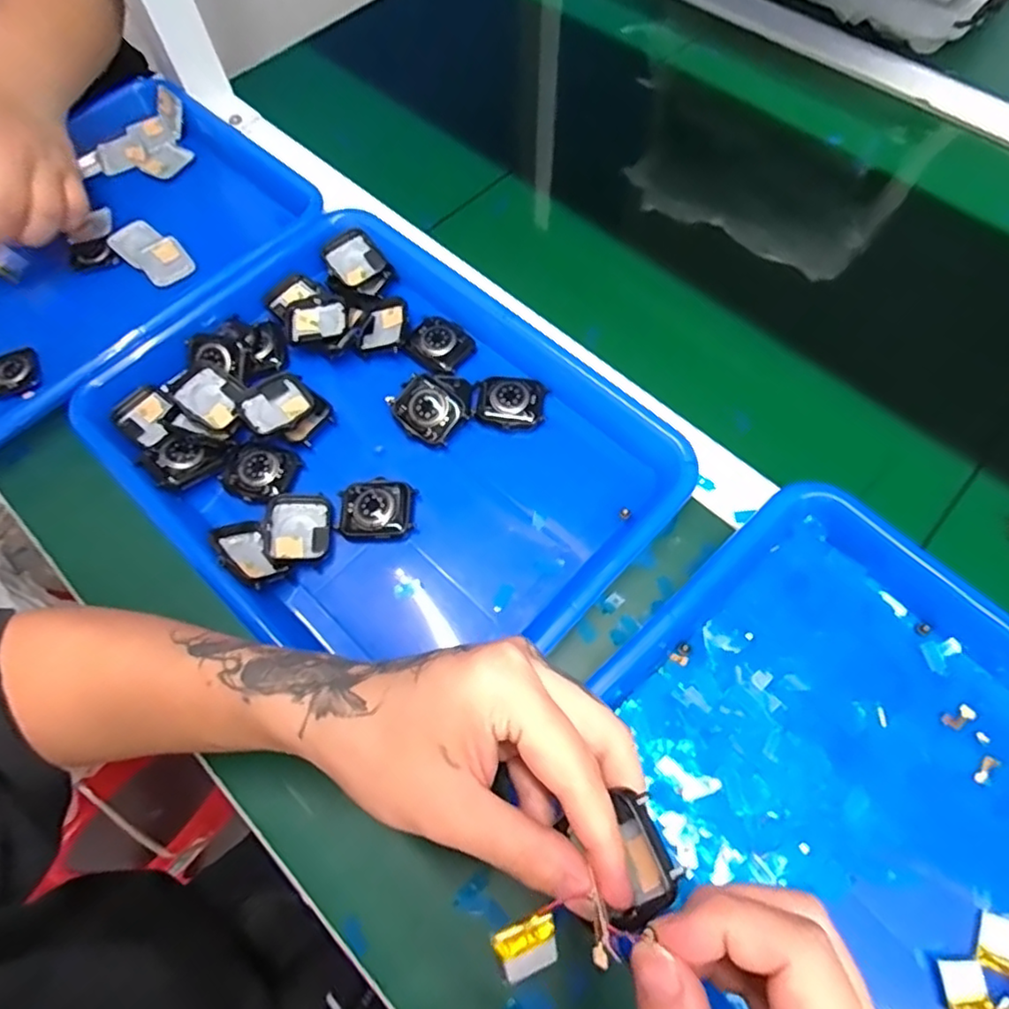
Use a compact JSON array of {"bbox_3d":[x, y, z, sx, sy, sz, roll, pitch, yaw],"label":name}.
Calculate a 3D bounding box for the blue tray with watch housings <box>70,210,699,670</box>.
[{"bbox_3d":[-0.078,-0.042,0.387,0.328,0.034,0.255,41,74,18],"label":"blue tray with watch housings"}]

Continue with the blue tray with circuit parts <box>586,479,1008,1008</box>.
[{"bbox_3d":[0.204,0.159,0.284,0.254,0.034,0.327,-41,70,-14],"label":"blue tray with circuit parts"}]

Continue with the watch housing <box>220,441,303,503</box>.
[{"bbox_3d":[-0.155,-0.021,0.391,0.045,0.009,0.037,14,67,8],"label":"watch housing"}]

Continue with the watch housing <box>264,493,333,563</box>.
[{"bbox_3d":[-0.123,0.013,0.371,0.038,0.007,0.044,-13,66,-3],"label":"watch housing"}]

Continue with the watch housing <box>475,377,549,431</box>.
[{"bbox_3d":[0.004,-0.068,0.407,0.044,0.012,0.036,5,66,5],"label":"watch housing"}]

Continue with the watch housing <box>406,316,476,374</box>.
[{"bbox_3d":[-0.045,-0.111,0.430,0.036,0.009,0.041,-43,71,-15],"label":"watch housing"}]

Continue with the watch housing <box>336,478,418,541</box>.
[{"bbox_3d":[-0.076,0.004,0.374,0.045,0.012,0.034,-2,66,2],"label":"watch housing"}]

